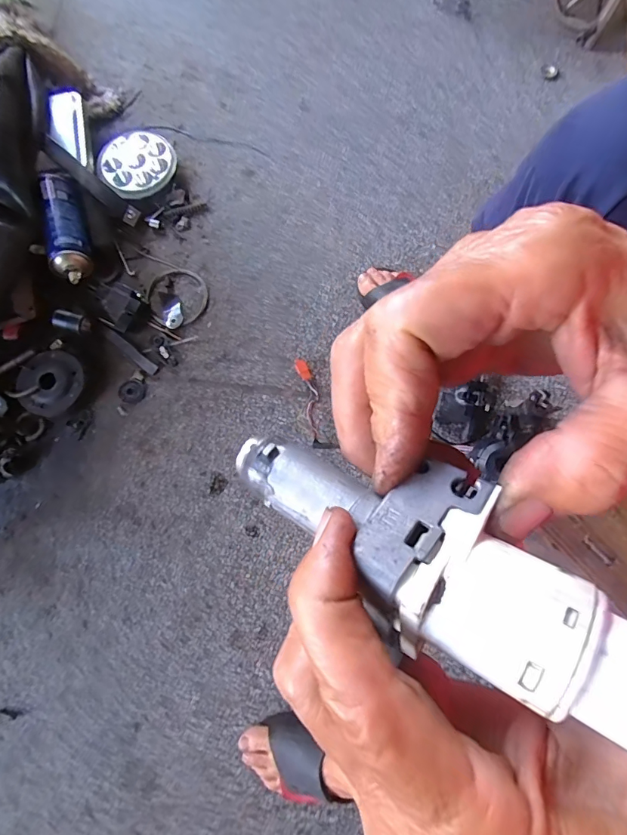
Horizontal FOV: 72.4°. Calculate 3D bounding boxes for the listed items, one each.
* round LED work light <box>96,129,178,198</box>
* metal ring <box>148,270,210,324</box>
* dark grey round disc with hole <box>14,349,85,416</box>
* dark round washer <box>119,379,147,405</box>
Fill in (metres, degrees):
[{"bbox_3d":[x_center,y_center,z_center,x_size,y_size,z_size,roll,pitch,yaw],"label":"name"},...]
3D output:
[{"bbox_3d":[-0.305,-0.442,0.748,0.131,0.030,0.117,-33,78,-7],"label":"round LED work light"},{"bbox_3d":[-0.225,-0.202,0.714,0.099,0.007,0.099,0,75,2],"label":"metal ring"},{"bbox_3d":[-0.411,-0.054,0.671,0.099,0.032,0.100,0,76,1],"label":"dark grey round disc with hole"},{"bbox_3d":[-0.289,-0.041,0.681,0.042,0.004,0.039,24,78,6],"label":"dark round washer"}]

